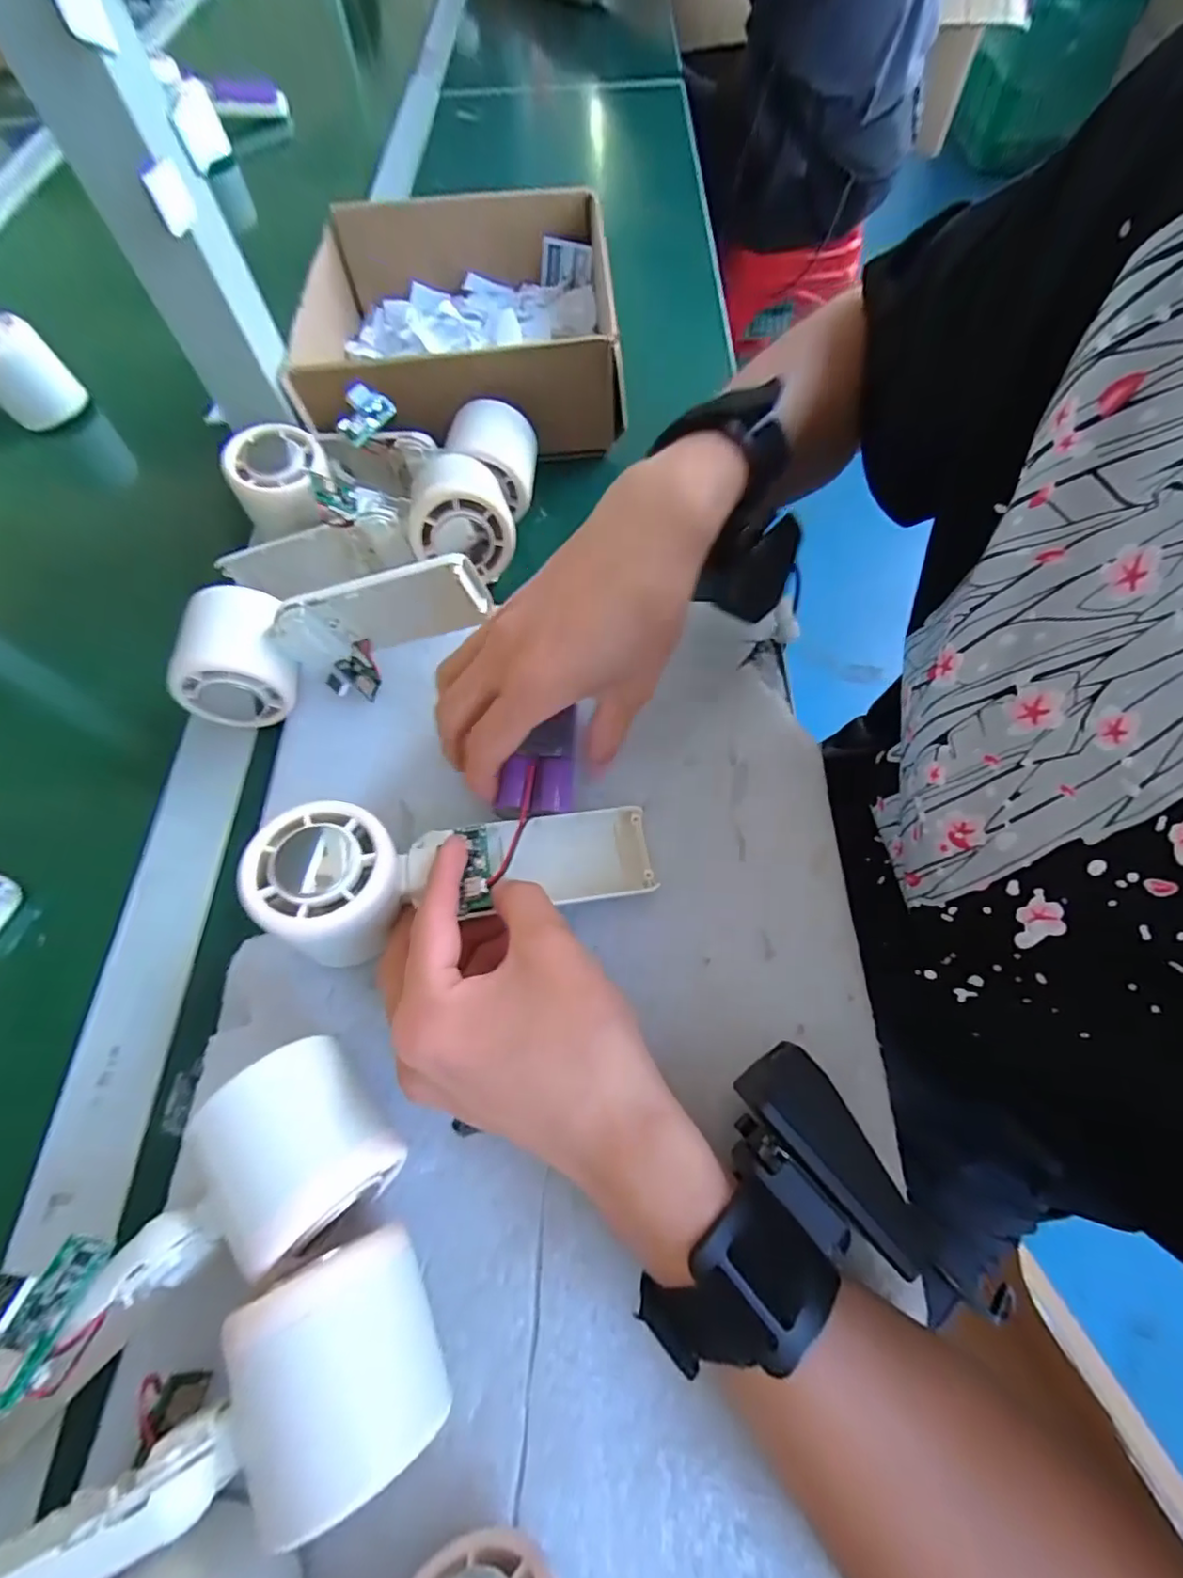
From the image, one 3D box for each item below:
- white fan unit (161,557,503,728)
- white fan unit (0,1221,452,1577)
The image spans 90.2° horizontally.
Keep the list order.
[{"bbox_3d":[-0.135,-0.084,0.304,0.160,0.063,0.056,-9,64,-1],"label":"white fan unit"},{"bbox_3d":[-0.124,0.195,0.173,0.160,0.066,0.058,-25,65,-9],"label":"white fan unit"}]

